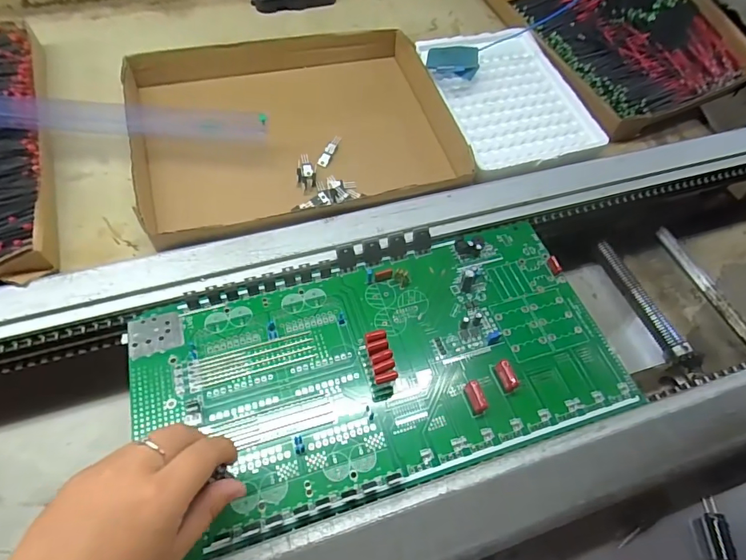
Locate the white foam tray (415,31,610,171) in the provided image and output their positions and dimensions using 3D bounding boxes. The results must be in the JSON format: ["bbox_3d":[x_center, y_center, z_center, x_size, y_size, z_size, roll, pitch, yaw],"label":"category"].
[{"bbox_3d":[0.150,-0.207,0.507,0.156,0.020,0.188,-14,66,-10],"label":"white foam tray"}]

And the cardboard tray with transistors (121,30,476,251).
[{"bbox_3d":[-0.075,-0.158,0.455,0.316,0.044,0.232,-15,58,-12],"label":"cardboard tray with transistors"}]

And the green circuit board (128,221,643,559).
[{"bbox_3d":[0.006,0.055,0.348,0.350,0.020,0.182,-15,58,-12],"label":"green circuit board"}]

